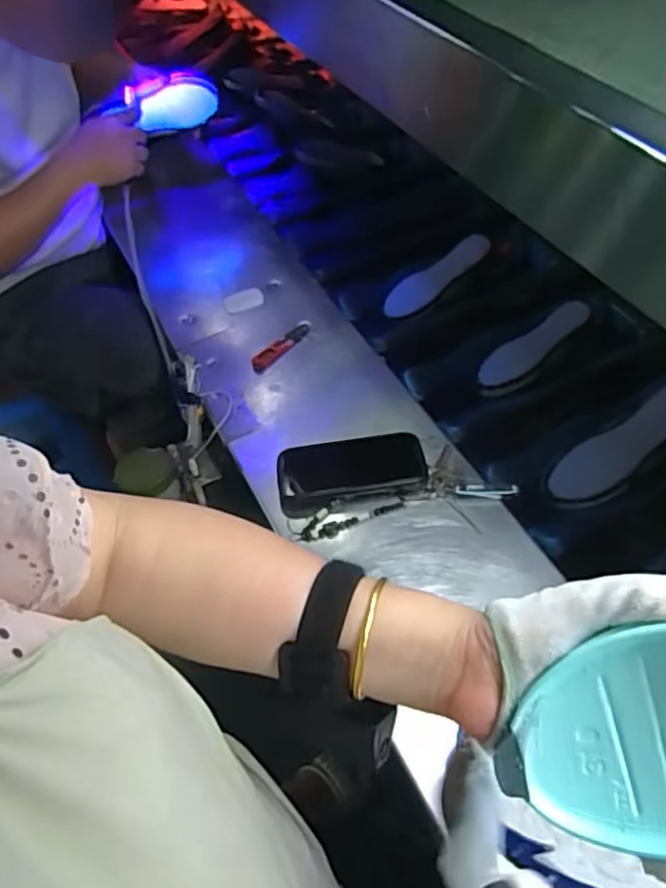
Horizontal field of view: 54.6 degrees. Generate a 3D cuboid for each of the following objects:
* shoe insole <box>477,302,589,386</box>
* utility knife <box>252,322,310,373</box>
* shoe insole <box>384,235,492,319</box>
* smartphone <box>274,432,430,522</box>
[{"bbox_3d":[0.274,-0.135,0.883,0.169,0.007,0.050,-33,75,1],"label":"shoe insole"},{"bbox_3d":[-0.070,-0.135,0.888,0.026,0.019,0.110,36,62,23],"label":"utility knife"},{"bbox_3d":[0.154,-0.251,0.971,0.176,0.016,0.055,-34,53,10],"label":"shoe insole"},{"bbox_3d":[0.021,0.031,0.736,0.166,0.012,0.092,-11,50,-1],"label":"smartphone"}]

